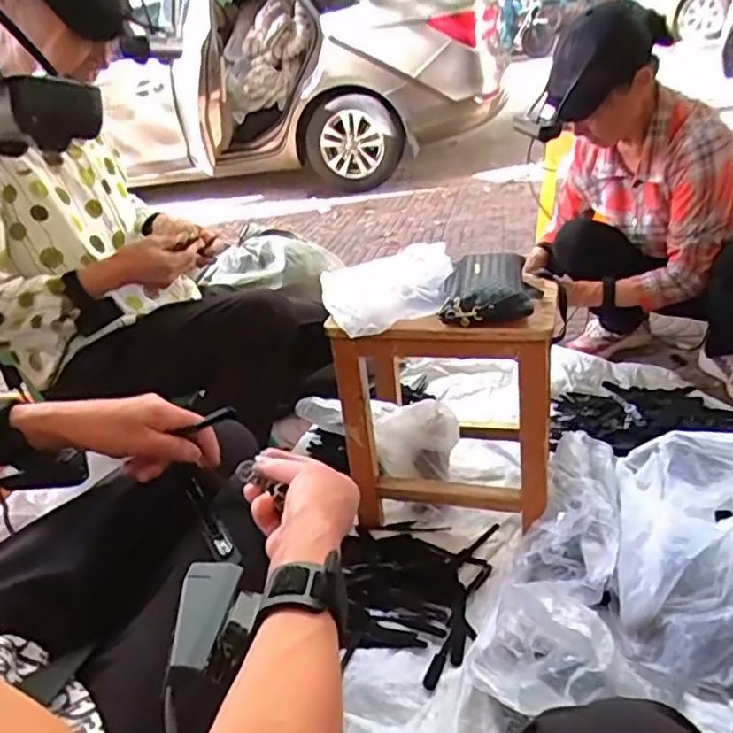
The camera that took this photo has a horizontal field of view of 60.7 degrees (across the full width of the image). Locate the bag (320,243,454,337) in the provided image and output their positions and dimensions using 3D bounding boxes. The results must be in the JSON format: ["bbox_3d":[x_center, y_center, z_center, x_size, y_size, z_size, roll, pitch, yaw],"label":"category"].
[{"bbox_3d":[0.036,-0.124,0.955,0.193,0.067,0.161,-15,31,-13],"label":"bag"}]

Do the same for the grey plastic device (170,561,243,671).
[{"bbox_3d":[-0.088,0.129,0.329,0.027,0.009,0.064,-2,31,9],"label":"grey plastic device"}]

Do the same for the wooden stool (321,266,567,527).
[{"bbox_3d":[0.138,0.063,1.018,0.316,0.370,0.199,3,32,18],"label":"wooden stool"}]

